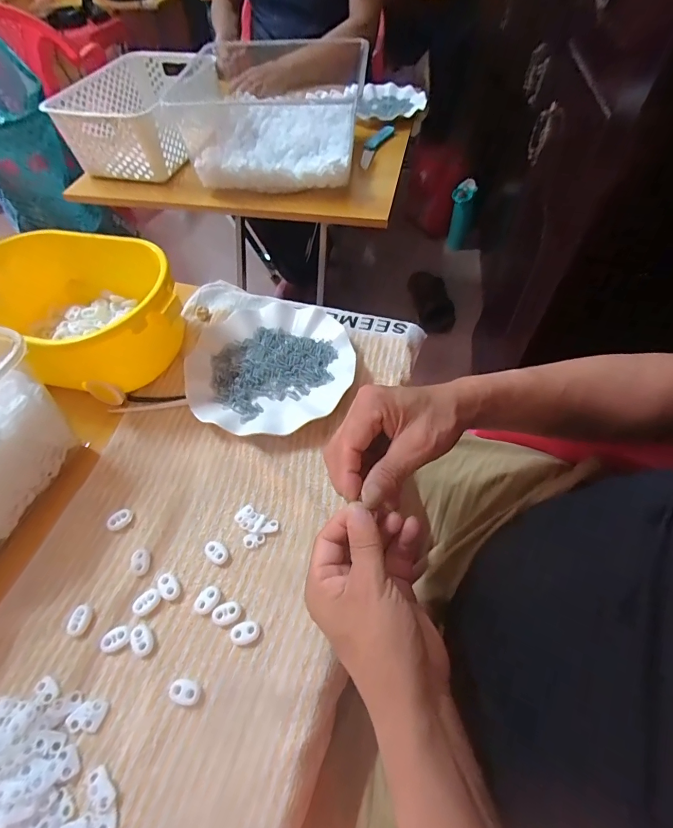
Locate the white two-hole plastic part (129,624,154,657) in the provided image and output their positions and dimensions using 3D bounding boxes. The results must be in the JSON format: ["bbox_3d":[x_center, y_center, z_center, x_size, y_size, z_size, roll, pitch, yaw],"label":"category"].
[{"bbox_3d":[-0.151,0.175,0.312,0.015,0.005,0.023,-35,61,-18],"label":"white two-hole plastic part"}]

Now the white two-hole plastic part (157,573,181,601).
[{"bbox_3d":[-0.139,0.143,0.334,0.014,0.006,0.023,-35,61,-19],"label":"white two-hole plastic part"}]

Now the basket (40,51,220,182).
[{"bbox_3d":[-0.362,-0.575,0.768,0.220,0.102,0.319,14,57,12],"label":"basket"}]

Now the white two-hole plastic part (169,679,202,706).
[{"bbox_3d":[-0.110,0.202,0.292,0.022,0.004,0.014,12,58,11],"label":"white two-hole plastic part"}]

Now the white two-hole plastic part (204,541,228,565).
[{"bbox_3d":[-0.104,0.120,0.349,0.024,0.006,0.014,30,63,21],"label":"white two-hole plastic part"}]

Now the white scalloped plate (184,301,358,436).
[{"bbox_3d":[-0.073,-0.057,0.455,0.180,0.021,0.192,-2,56,2],"label":"white scalloped plate"}]

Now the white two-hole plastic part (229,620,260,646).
[{"bbox_3d":[-0.071,0.170,0.312,0.022,0.005,0.016,-20,58,-10],"label":"white two-hole plastic part"}]

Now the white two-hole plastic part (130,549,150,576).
[{"bbox_3d":[-0.169,0.128,0.346,0.014,0.008,0.022,-16,57,-7],"label":"white two-hole plastic part"}]

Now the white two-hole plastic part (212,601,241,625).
[{"bbox_3d":[-0.087,0.159,0.320,0.023,0.006,0.016,-15,57,-6],"label":"white two-hole plastic part"}]

